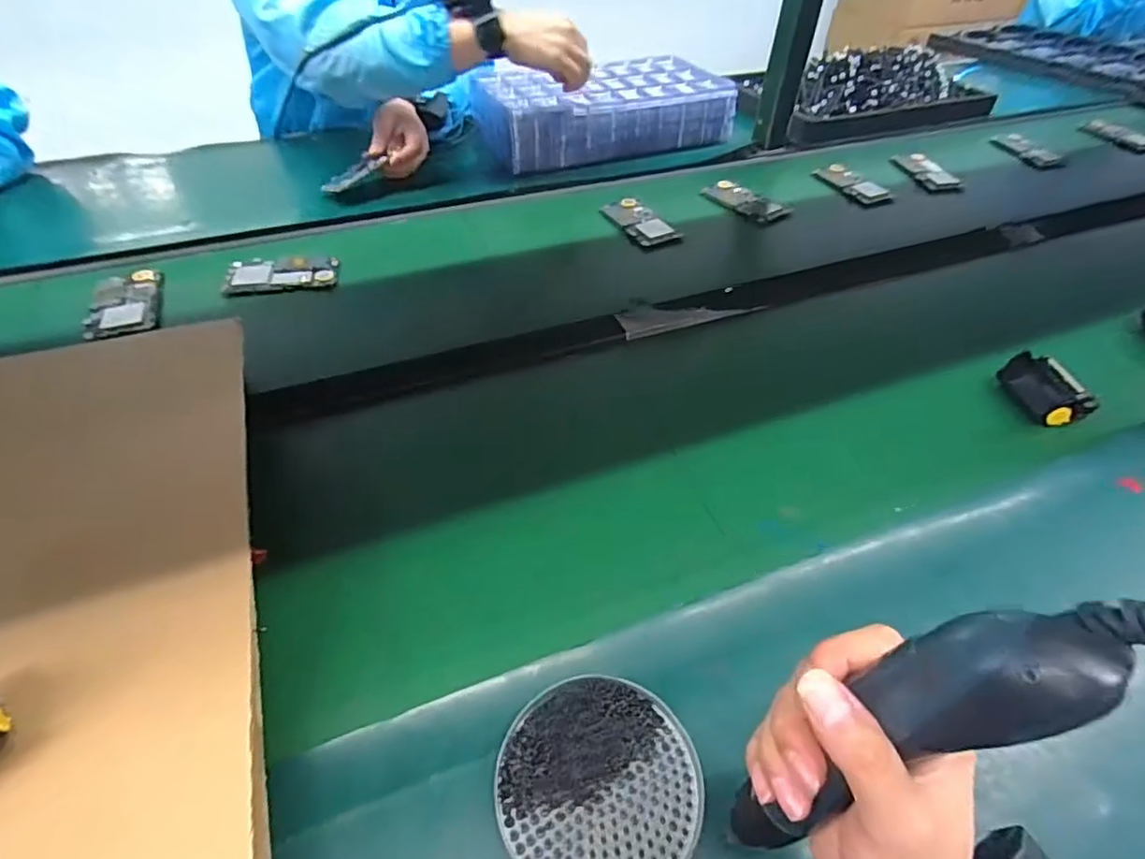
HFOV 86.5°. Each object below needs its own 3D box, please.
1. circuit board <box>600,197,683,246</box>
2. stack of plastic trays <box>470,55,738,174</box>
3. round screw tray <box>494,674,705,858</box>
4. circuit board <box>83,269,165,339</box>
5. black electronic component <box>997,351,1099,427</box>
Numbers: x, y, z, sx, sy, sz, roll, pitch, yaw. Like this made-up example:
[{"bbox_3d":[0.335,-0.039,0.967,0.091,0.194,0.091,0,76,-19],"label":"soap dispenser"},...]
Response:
[{"bbox_3d":[0.090,-0.287,0.833,0.067,0.016,0.111,-22,53,-26],"label":"circuit board"},{"bbox_3d":[0.050,-0.531,1.014,0.403,0.082,0.207,-14,49,-16],"label":"stack of plastic trays"},{"bbox_3d":[0.015,0.198,0.344,0.113,0.015,0.107,1,47,-1],"label":"round screw tray"},{"bbox_3d":[-0.484,-0.138,0.660,0.065,0.014,0.117,-15,50,-16],"label":"circuit board"},{"bbox_3d":[0.459,-0.041,0.586,0.043,0.035,0.078,-11,49,-13],"label":"black electronic component"}]

